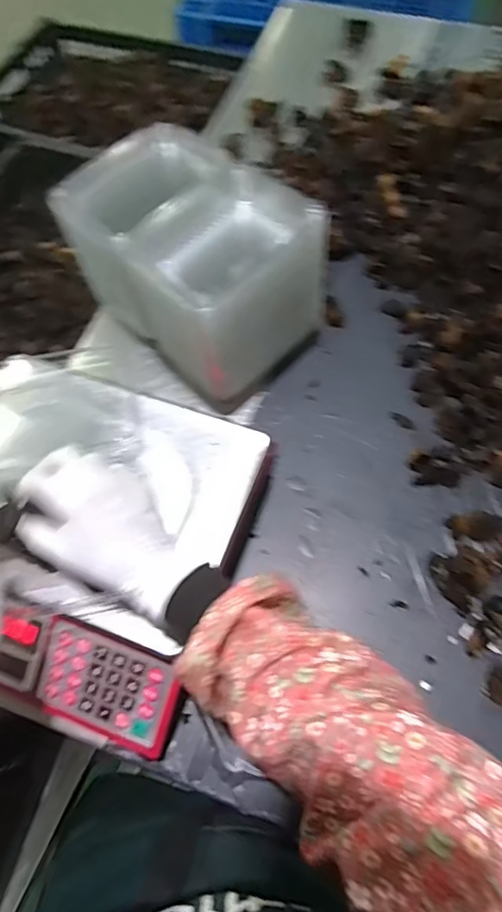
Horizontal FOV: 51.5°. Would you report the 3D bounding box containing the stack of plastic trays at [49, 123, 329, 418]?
[{"bbox_3d":[-0.067,-0.219,0.616,0.174,0.189,0.270,-43,70,-15],"label":"stack of plastic trays"}]

